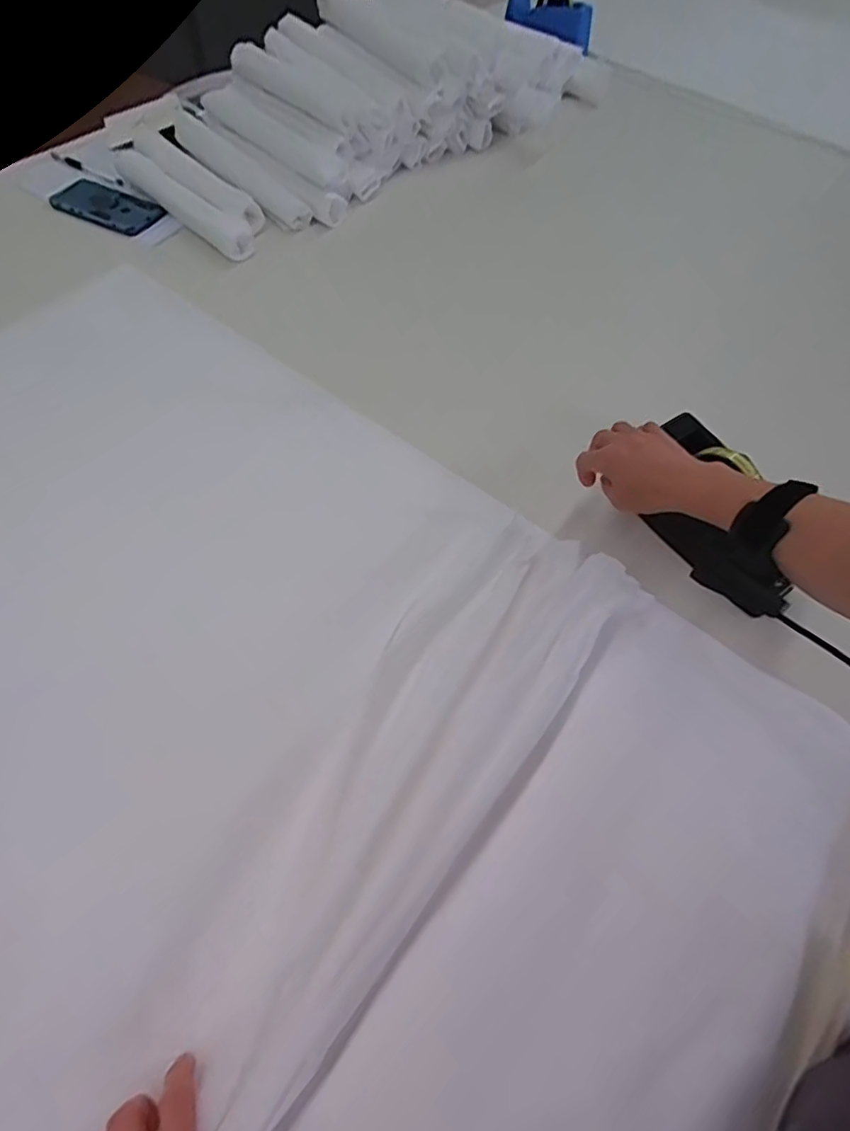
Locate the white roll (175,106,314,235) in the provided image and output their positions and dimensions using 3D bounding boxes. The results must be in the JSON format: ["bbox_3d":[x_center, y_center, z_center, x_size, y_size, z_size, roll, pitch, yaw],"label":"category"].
[{"bbox_3d":[-0.296,-0.607,0.863,0.054,0.049,0.317,-39,69,-24],"label":"white roll"}]

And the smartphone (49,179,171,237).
[{"bbox_3d":[-0.471,-0.529,0.824,0.172,0.012,0.087,27,60,11],"label":"smartphone"}]

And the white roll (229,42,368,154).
[{"bbox_3d":[-0.194,-0.718,0.853,0.060,0.047,0.266,-37,69,-24],"label":"white roll"}]

